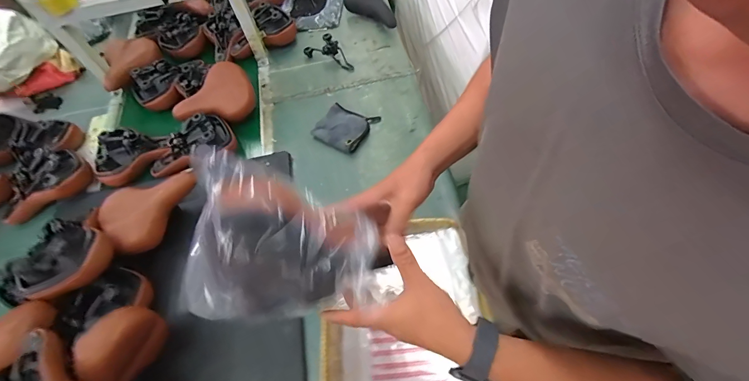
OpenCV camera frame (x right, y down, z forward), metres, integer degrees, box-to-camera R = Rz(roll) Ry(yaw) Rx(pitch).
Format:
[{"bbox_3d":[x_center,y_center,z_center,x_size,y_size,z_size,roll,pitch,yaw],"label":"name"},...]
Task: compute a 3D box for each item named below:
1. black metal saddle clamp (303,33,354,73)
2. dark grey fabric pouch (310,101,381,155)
[{"bbox_3d":[-0.170,-0.483,1.196,0.121,0.039,0.200,-28,62,-10],"label":"black metal saddle clamp"},{"bbox_3d":[-0.090,-0.199,1.038,0.143,0.031,0.151,24,66,17],"label":"dark grey fabric pouch"}]

